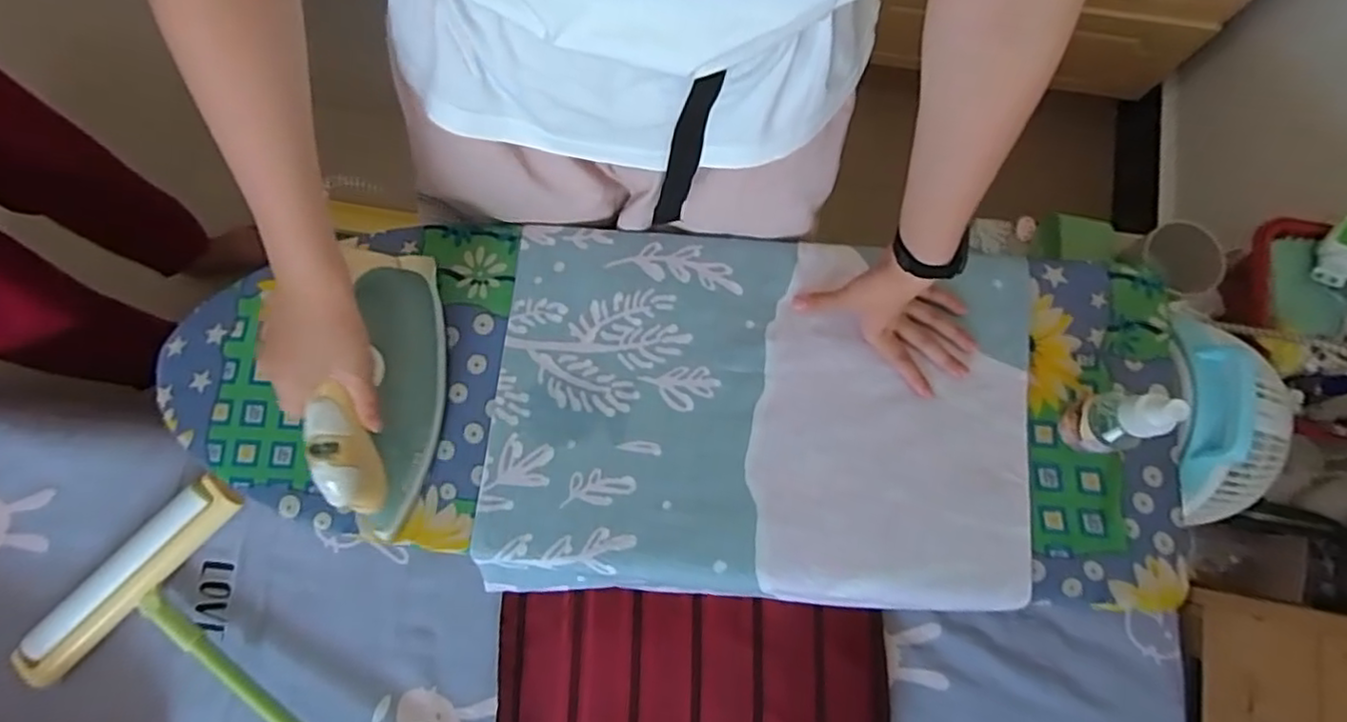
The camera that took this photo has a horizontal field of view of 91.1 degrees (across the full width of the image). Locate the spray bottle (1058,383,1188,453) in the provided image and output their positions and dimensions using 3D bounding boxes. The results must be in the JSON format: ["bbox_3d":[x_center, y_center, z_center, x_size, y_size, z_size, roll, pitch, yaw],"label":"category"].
[{"bbox_3d":[0.352,0.044,0.520,0.037,0.113,0.050,-12,78,-1],"label":"spray bottle"}]

